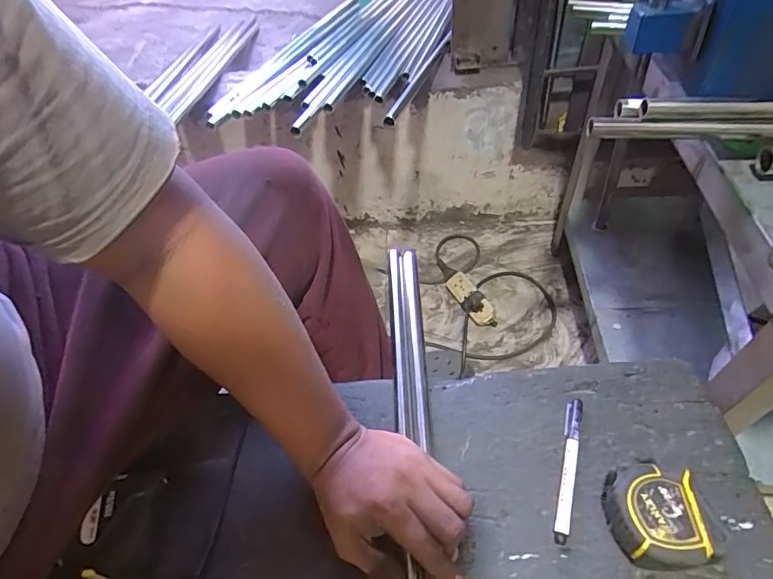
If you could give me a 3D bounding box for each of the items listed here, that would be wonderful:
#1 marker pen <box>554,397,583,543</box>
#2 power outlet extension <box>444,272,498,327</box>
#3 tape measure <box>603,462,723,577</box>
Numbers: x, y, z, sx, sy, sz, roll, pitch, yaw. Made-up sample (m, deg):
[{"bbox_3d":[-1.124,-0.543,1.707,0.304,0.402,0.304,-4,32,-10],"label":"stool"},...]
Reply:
[{"bbox_3d":[0.169,0.164,0.431,0.015,0.018,0.129,12,54,15],"label":"marker pen"},{"bbox_3d":[0.186,0.022,1.032,0.057,0.041,0.148,-31,54,-17],"label":"power outlet extension"},{"bbox_3d":[0.225,0.185,0.390,0.075,0.046,0.086,-1,51,6],"label":"tape measure"}]

